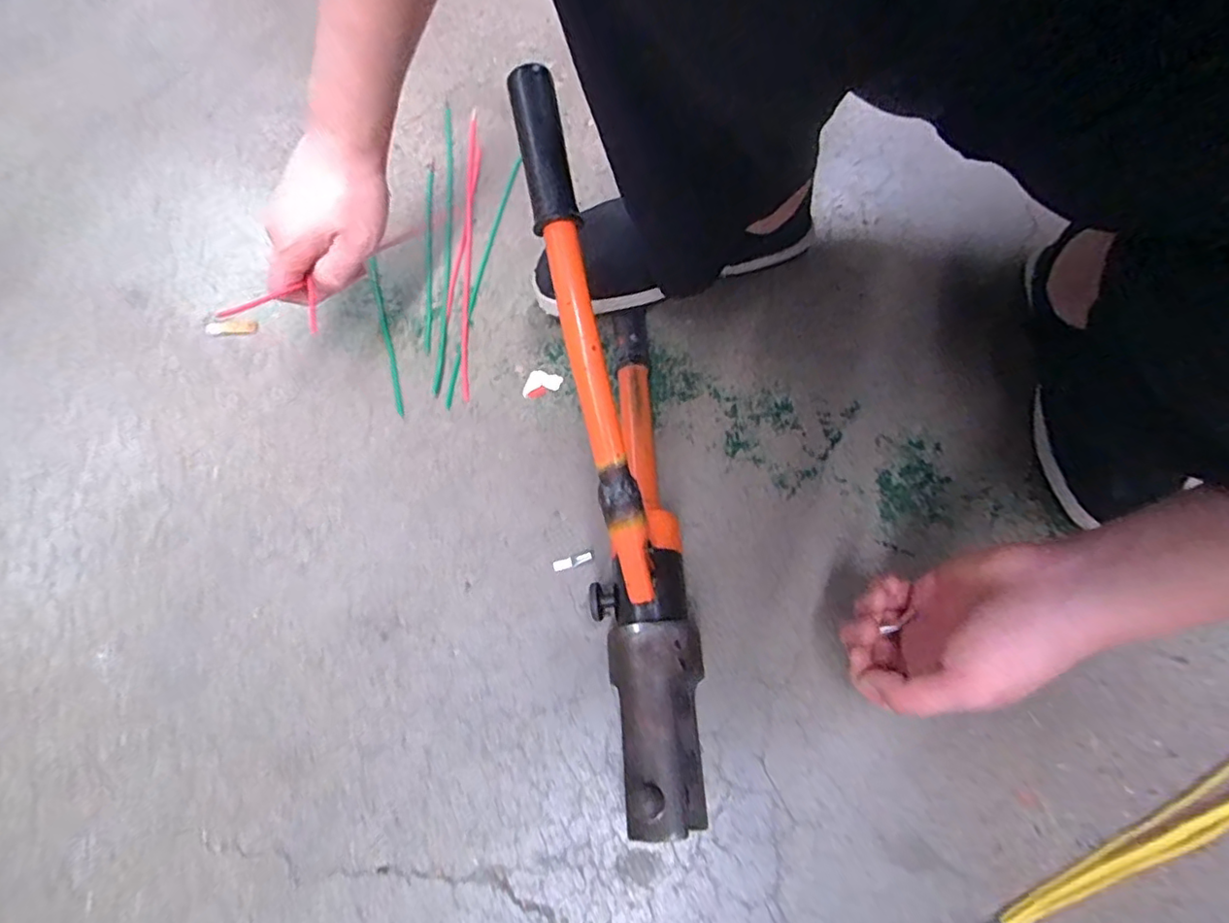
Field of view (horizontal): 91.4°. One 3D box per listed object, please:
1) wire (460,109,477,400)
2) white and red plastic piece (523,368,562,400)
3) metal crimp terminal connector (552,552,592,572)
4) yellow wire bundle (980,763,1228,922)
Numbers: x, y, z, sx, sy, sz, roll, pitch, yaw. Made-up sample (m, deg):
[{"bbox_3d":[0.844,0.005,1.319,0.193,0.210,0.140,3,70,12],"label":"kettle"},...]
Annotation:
[{"bbox_3d":[-0.143,-0.217,0.585,0.009,0.010,0.342,-4,65,-1],"label":"wire"},{"bbox_3d":[-0.063,-0.067,0.525,0.030,0.004,0.028,15,68,6],"label":"white and red plastic piece"},{"bbox_3d":[-0.032,0.076,0.462,0.030,0.004,0.009,-13,65,-5],"label":"metal crimp terminal connector"},{"bbox_3d":[0.374,0.217,0.383,0.375,0.011,0.040,-20,68,-8],"label":"yellow wire bundle"}]

